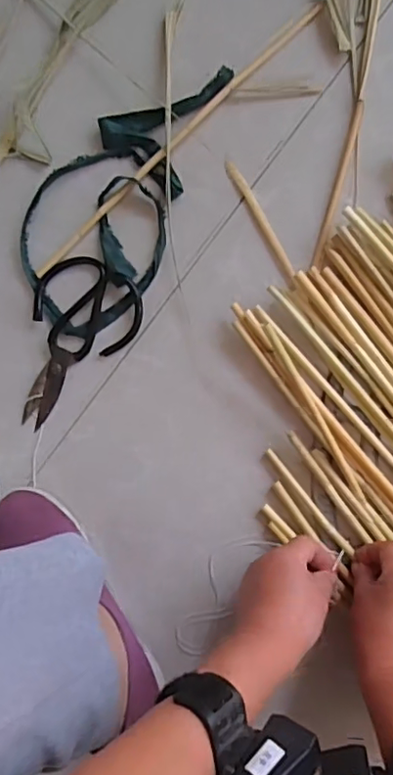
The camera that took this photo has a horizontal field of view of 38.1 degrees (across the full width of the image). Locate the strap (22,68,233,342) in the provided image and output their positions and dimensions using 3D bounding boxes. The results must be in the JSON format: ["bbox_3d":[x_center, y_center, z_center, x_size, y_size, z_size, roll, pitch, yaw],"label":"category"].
[{"bbox_3d":[-0.086,-0.184,0.545,0.141,0.012,0.265,22,94,9],"label":"strap"}]

